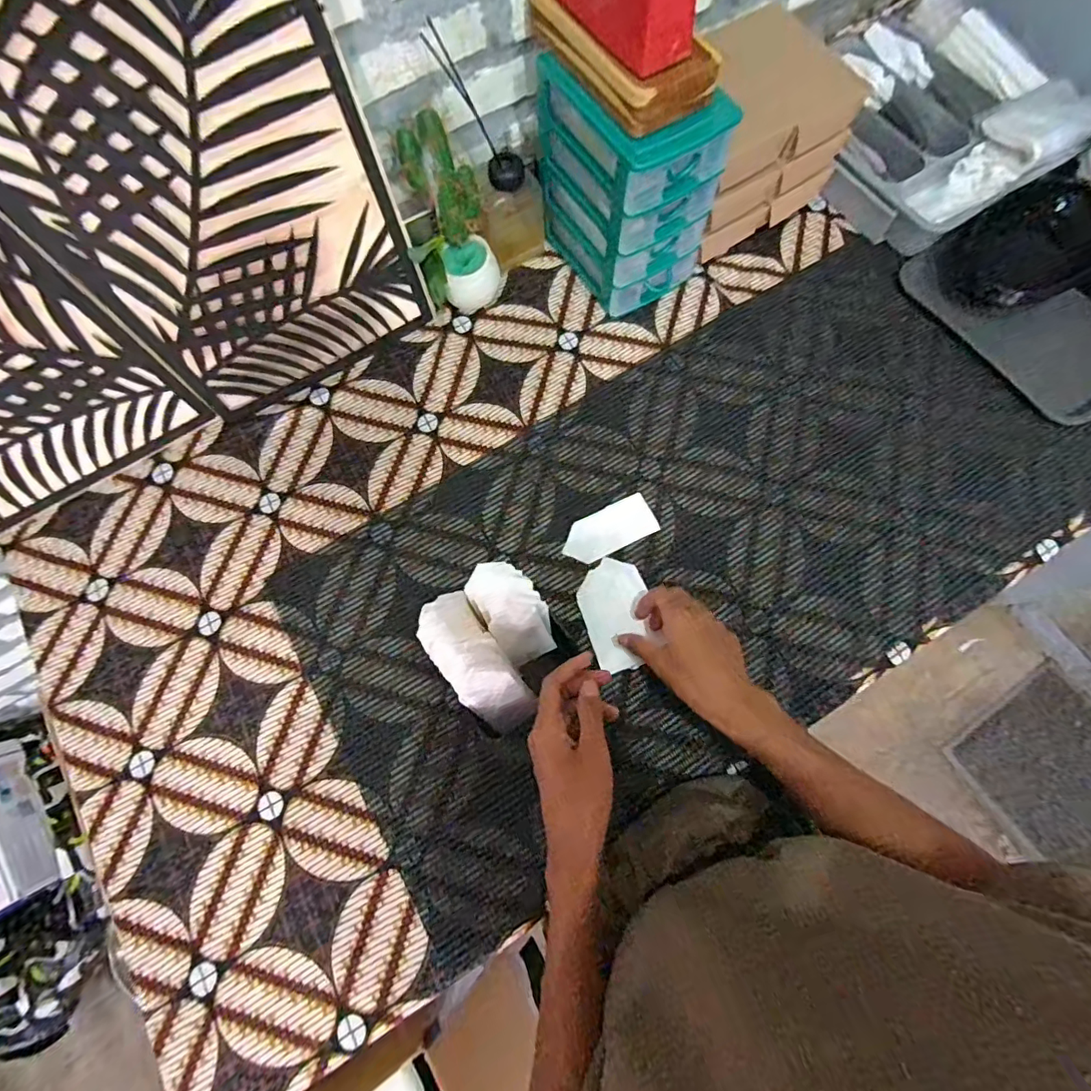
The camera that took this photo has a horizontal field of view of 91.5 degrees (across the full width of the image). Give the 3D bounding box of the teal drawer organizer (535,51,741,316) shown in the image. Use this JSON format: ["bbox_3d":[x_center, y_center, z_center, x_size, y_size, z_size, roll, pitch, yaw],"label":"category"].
[{"bbox_3d":[0.097,-0.430,0.633,0.133,0.214,0.183,-32,74,-8],"label":"teal drawer organizer"}]

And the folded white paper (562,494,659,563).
[{"bbox_3d":[0.074,-0.018,0.615,0.109,0.004,0.052,-26,73,-6],"label":"folded white paper"}]

